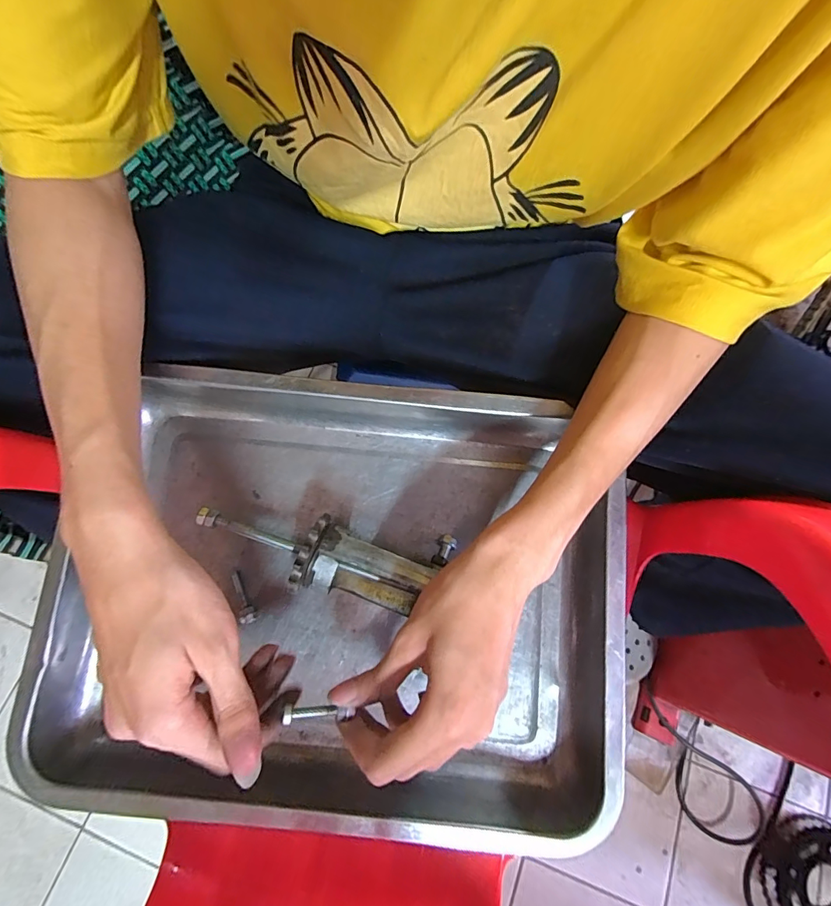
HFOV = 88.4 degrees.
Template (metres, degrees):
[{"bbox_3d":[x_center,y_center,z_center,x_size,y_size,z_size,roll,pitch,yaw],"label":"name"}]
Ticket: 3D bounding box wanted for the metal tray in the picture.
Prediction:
[{"bbox_3d":[-0.052,0.098,0.308,0.378,0.072,0.284,5,73,2],"label":"metal tray"}]

